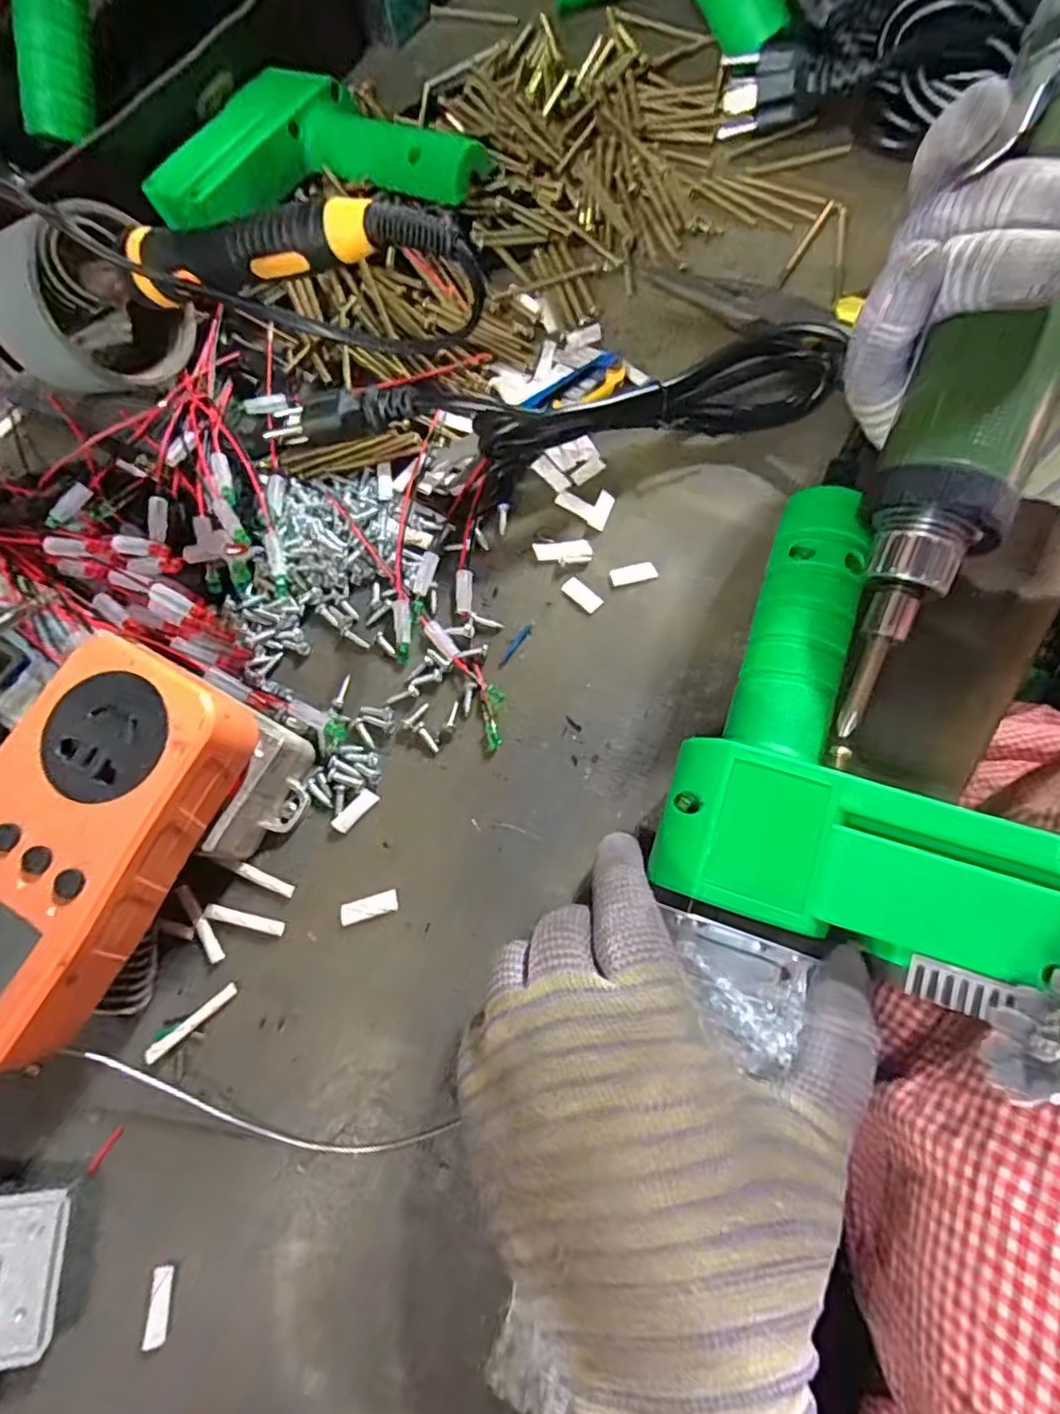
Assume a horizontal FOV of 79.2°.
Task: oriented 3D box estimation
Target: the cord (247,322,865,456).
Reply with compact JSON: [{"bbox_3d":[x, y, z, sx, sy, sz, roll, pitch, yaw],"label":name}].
[{"bbox_3d":[0.006,-0.135,0.286,0.255,0.030,0.039,-3,74,3],"label":"cord"}]

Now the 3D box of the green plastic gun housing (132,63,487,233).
[{"bbox_3d":[-0.106,-0.262,0.320,0.142,0.033,0.102,29,78,11],"label":"green plastic gun housing"}]

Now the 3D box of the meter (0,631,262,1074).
[{"bbox_3d":[-0.147,0.043,0.205,0.069,0.027,0.126,27,77,11],"label":"meter"}]

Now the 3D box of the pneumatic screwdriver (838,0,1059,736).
[{"bbox_3d":[0.140,-0.107,0.191,0.042,0.033,0.245,19,94,6],"label":"pneumatic screwdriver"}]

